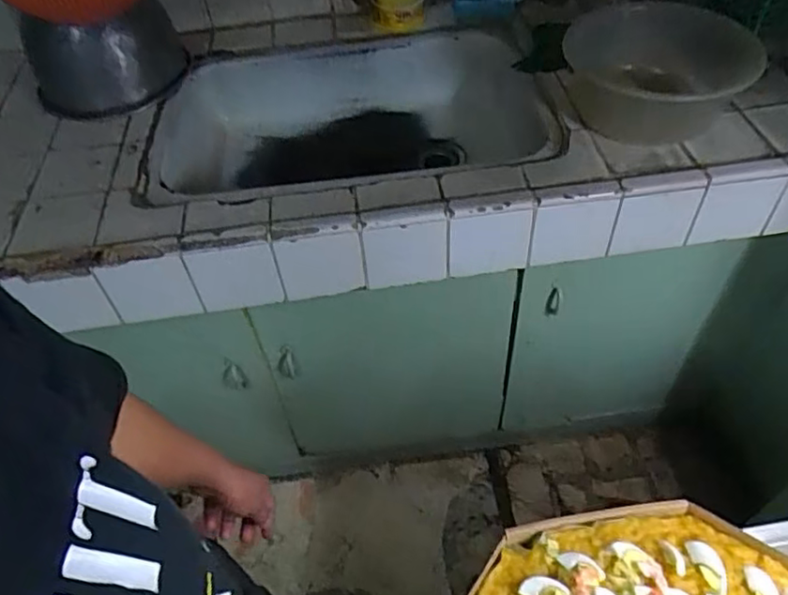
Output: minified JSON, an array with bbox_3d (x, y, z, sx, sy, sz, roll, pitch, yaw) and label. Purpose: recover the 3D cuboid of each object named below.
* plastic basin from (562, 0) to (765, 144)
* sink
[{"bbox_3d":[0.357,-0.312,0.835,0.258,0.093,0.258,-3,50,3],"label":"plastic basin"},{"bbox_3d":[-0.068,-0.267,1.018,0.629,0.169,0.446,-9,50,-3],"label":"sink"}]

